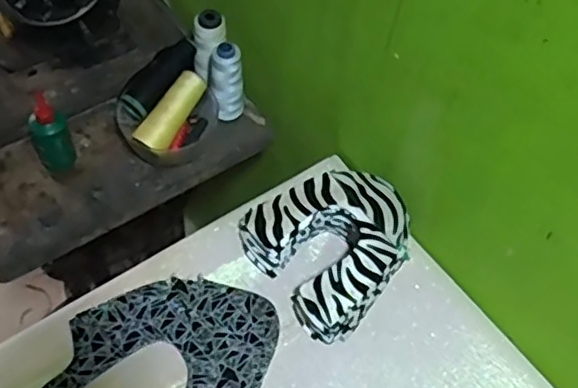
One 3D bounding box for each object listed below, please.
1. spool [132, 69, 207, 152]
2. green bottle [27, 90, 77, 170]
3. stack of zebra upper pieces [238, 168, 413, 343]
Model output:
[{"bbox_3d":[-0.144,-0.102,0.784,0.035,0.037,0.110,33,81,17],"label":"spool"},{"bbox_3d":[-0.286,-0.070,0.756,0.041,0.110,0.031,-28,62,-22],"label":"green bottle"},{"bbox_3d":[0.053,0.055,0.716,0.160,0.083,0.162,-34,64,-24],"label":"stack of zebra upper pieces"}]

